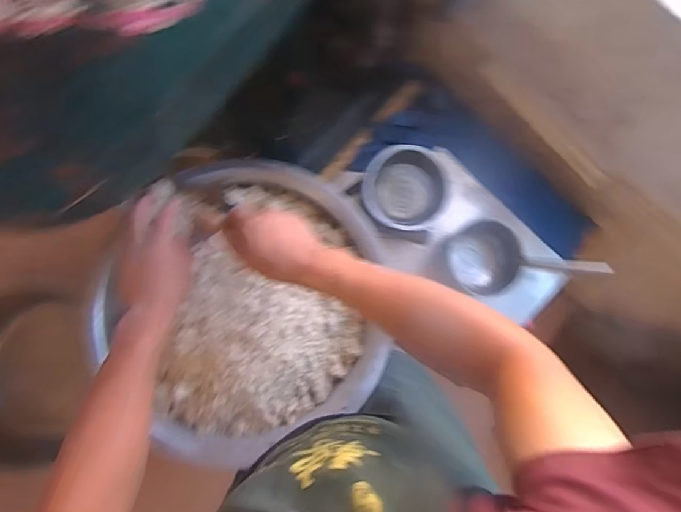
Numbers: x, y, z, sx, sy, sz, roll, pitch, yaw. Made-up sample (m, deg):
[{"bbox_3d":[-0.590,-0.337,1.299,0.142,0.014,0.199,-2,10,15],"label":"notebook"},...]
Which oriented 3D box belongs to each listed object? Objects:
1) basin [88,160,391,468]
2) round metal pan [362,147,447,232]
[{"bbox_3d":[-0.143,0.064,0.703,0.404,0.171,0.423,0,85,-4],"label":"basin"},{"bbox_3d":[0.140,-0.147,0.994,0.178,0.066,0.179,0,85,-4],"label":"round metal pan"}]

